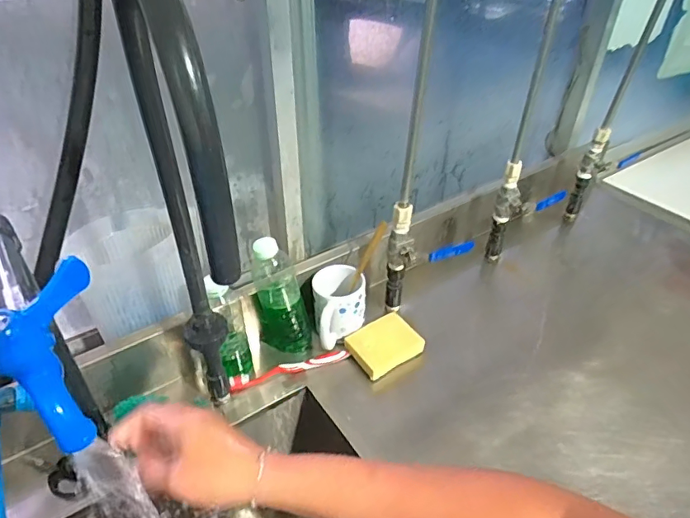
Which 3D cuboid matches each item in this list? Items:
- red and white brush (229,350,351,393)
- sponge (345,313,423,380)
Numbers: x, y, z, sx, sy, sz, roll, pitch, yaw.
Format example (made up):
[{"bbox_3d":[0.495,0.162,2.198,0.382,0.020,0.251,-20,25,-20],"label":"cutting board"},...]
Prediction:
[{"bbox_3d":[-0.080,0.163,0.720,0.179,0.024,0.017,-14,40,-17],"label":"red and white brush"},{"bbox_3d":[0.061,0.128,0.739,0.102,0.023,0.078,-22,43,-26],"label":"sponge"}]

